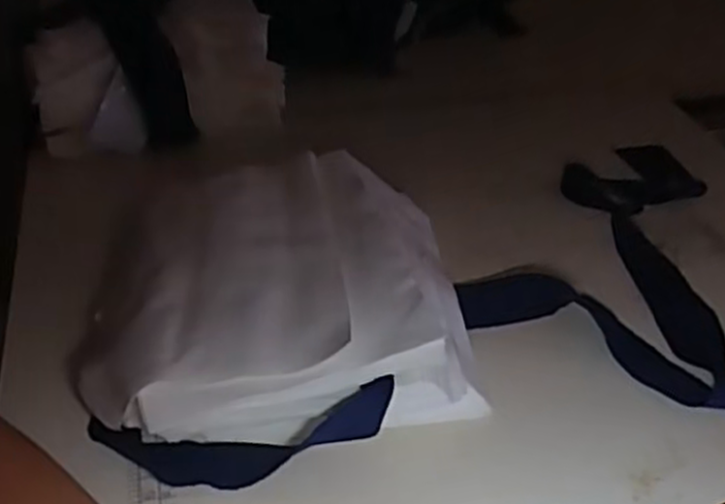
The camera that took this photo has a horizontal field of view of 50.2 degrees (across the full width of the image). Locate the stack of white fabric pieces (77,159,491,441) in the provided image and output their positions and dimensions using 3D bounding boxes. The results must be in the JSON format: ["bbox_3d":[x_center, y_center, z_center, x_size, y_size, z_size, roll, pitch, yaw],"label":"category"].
[{"bbox_3d":[-0.045,0.022,0.442,0.202,0.060,0.191,2,39,-1],"label":"stack of white fabric pieces"}]

